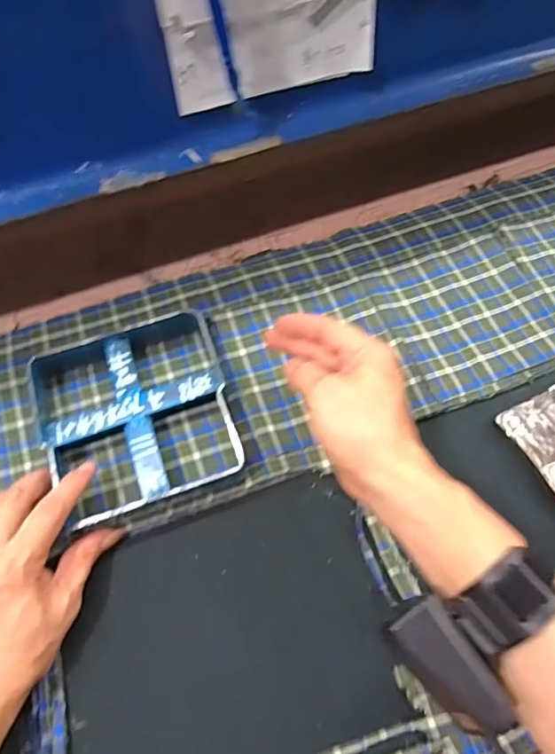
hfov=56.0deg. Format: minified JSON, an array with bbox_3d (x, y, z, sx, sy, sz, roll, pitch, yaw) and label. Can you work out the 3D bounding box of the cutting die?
[{"bbox_3d":[-0.113,0.026,0.418,0.145,0.040,0.167,-18,65,-8],"label":"cutting die"}]

